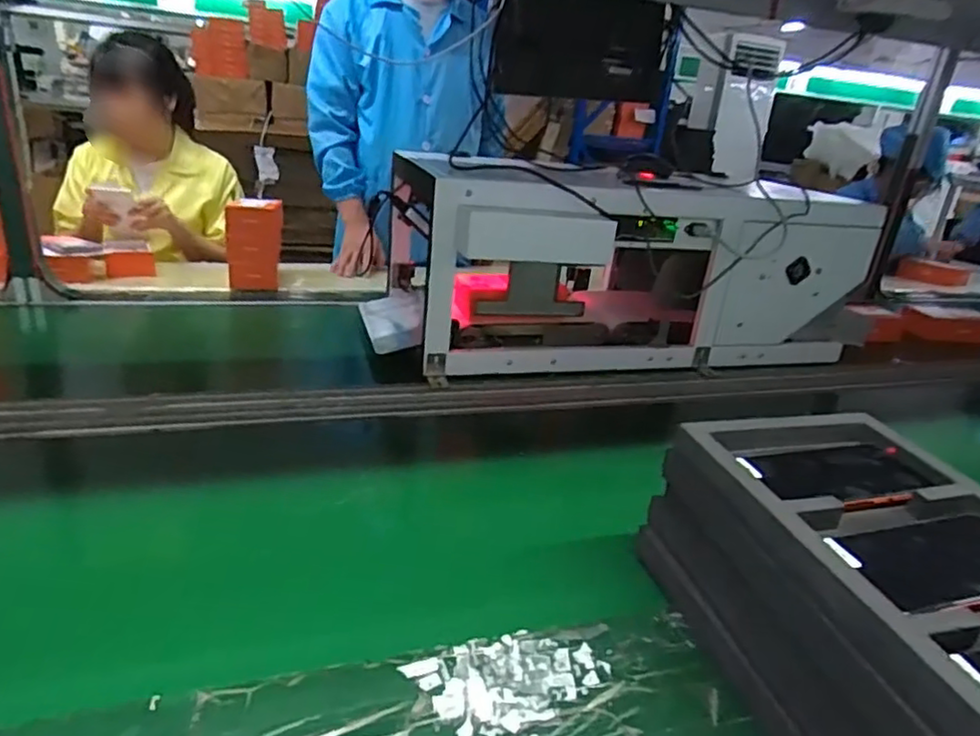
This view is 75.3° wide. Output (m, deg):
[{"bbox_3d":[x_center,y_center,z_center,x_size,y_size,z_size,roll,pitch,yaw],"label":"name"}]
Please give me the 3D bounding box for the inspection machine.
[{"bbox_3d":[0.286,-0.212,1.261,0.940,0.310,0.441,-3,25,-24],"label":"inspection machine"}]

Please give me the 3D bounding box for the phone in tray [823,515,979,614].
[{"bbox_3d":[0.336,0.140,0.468,0.170,0.013,0.089,-2,25,-19],"label":"phone in tray"}]

